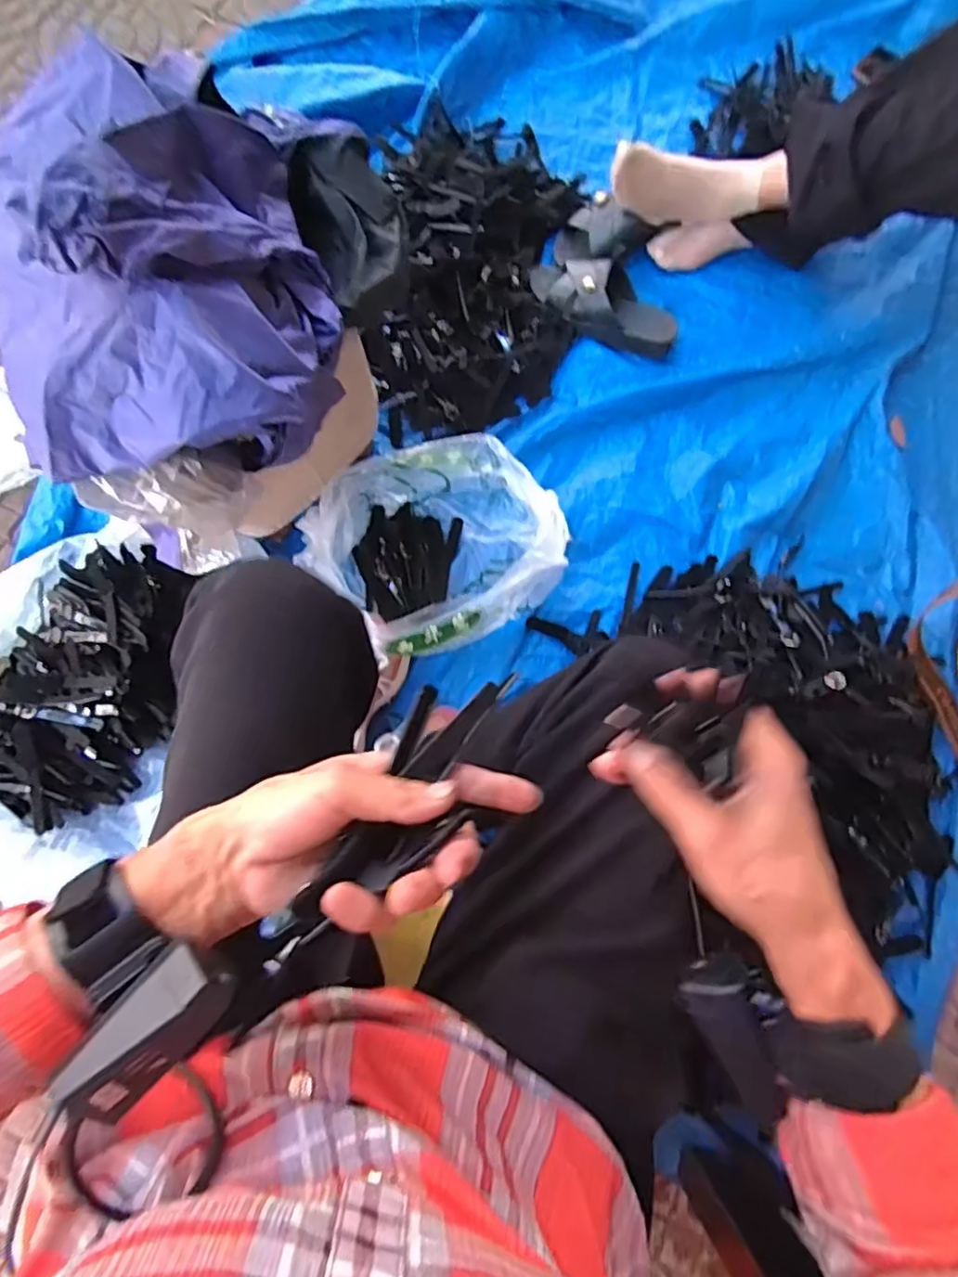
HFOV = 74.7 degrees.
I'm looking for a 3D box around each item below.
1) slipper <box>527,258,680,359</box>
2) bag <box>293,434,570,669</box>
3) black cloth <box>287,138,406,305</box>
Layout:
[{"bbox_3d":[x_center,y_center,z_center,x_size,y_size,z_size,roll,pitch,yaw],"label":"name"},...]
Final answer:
[{"bbox_3d":[0.180,-0.485,0.903,0.223,0.068,0.087,17,78,5],"label":"slipper"},{"bbox_3d":[-0.054,-0.113,0.796,0.301,0.111,0.254,-38,79,-8],"label":"bag"},{"bbox_3d":[-0.122,-0.416,0.628,0.108,0.061,0.156,-27,80,-7],"label":"black cloth"}]

